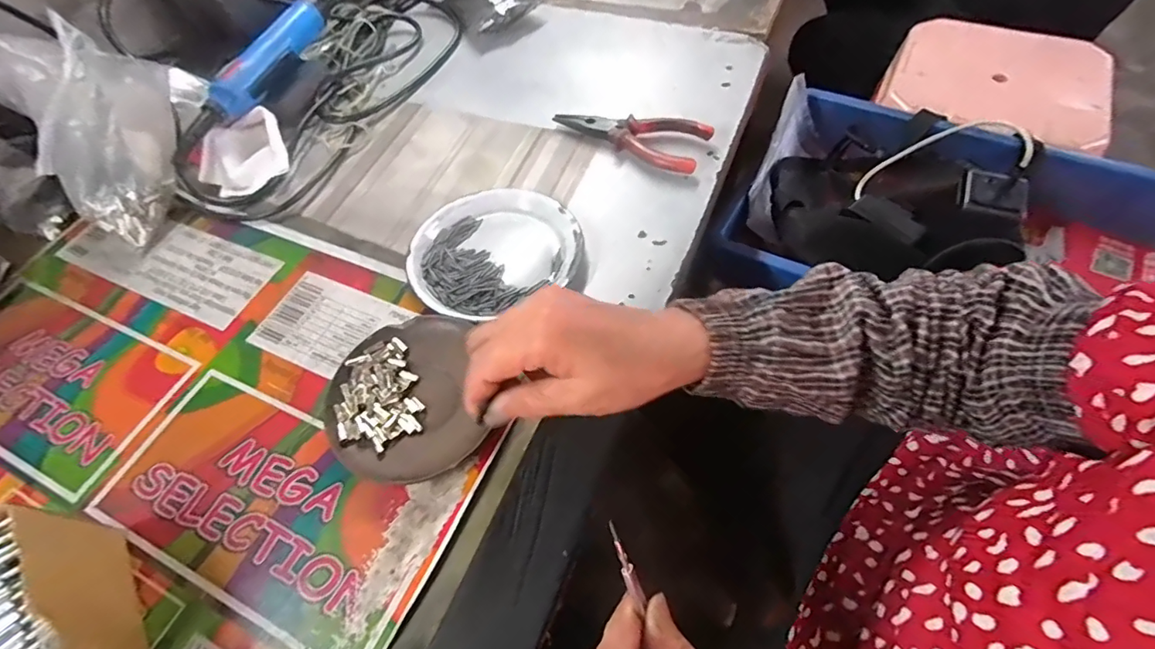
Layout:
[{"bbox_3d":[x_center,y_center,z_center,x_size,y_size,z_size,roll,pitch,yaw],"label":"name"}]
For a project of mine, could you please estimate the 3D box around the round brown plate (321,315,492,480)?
[{"bbox_3d":[-0.115,0.049,0.336,0.095,0.016,0.106,-15,57,-5],"label":"round brown plate"}]

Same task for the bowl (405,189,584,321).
[{"bbox_3d":[-0.066,-0.062,0.400,0.131,0.027,0.113,-24,59,-11],"label":"bowl"}]

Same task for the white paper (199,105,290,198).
[{"bbox_3d":[-0.311,-0.158,0.473,0.083,0.032,0.071,-31,60,-15],"label":"white paper"}]

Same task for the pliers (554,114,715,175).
[{"bbox_3d":[0.049,-0.179,0.471,0.142,0.019,0.052,25,62,19],"label":"pliers"}]

